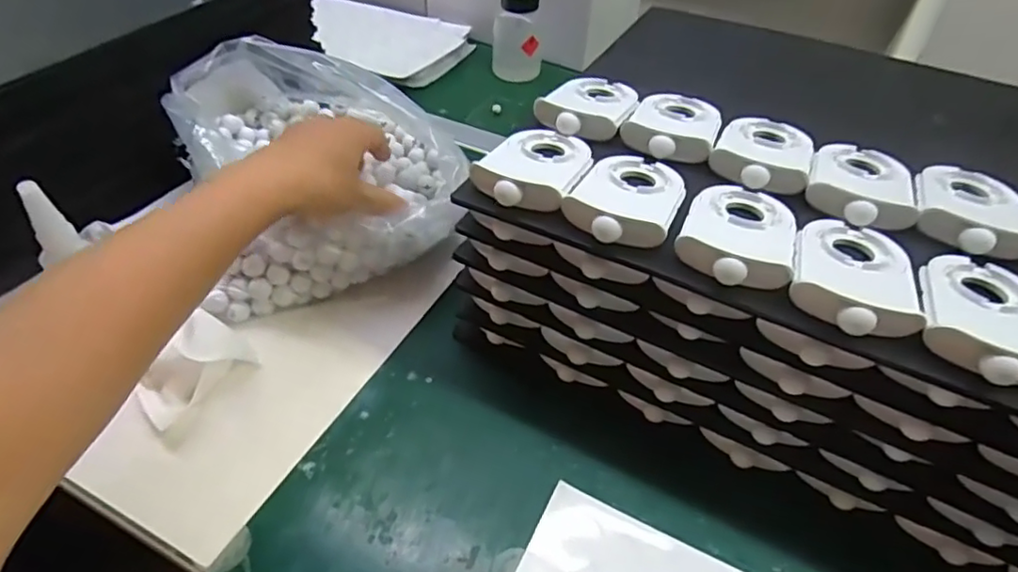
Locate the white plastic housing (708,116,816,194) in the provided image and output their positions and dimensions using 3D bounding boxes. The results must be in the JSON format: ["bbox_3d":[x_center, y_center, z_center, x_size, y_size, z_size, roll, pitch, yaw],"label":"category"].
[{"bbox_3d":[0.163,-0.089,0.385,0.057,0.018,0.086,21,47,17],"label":"white plastic housing"}]

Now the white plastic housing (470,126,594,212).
[{"bbox_3d":[0.018,-0.075,0.368,0.058,0.020,0.086,20,47,15],"label":"white plastic housing"}]

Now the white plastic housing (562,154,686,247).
[{"bbox_3d":[0.070,-0.056,0.347,0.057,0.017,0.088,20,47,15],"label":"white plastic housing"}]

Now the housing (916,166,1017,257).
[{"bbox_3d":[0.270,-0.049,0.350,0.058,0.018,0.083,23,48,18],"label":"housing"}]

